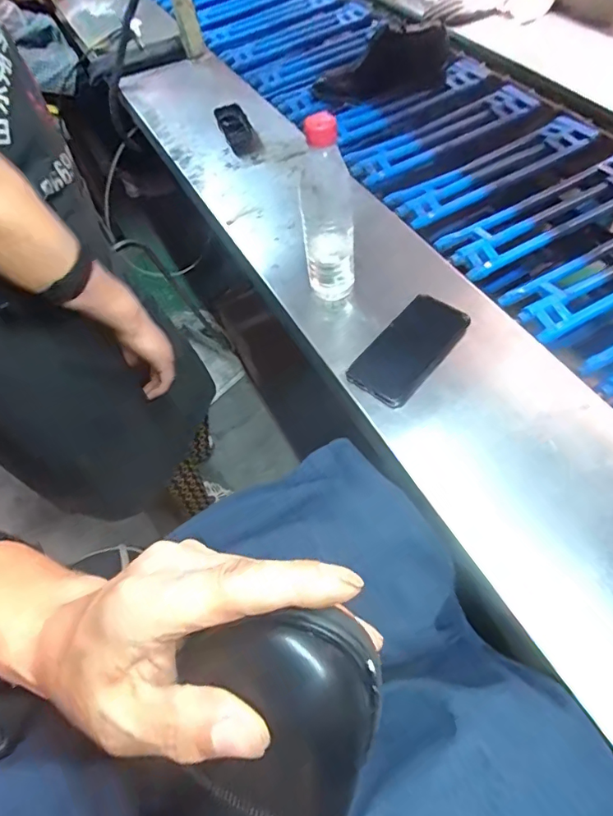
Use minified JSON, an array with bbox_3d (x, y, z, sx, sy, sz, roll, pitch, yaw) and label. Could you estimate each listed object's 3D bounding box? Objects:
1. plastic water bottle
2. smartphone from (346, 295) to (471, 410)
[{"bbox_3d":[0.027,-0.223,0.583,0.062,0.241,0.051,-6,57,5],"label":"plastic water bottle"},{"bbox_3d":[0.128,-0.077,0.591,0.082,0.009,0.164,36,64,24],"label":"smartphone"}]

